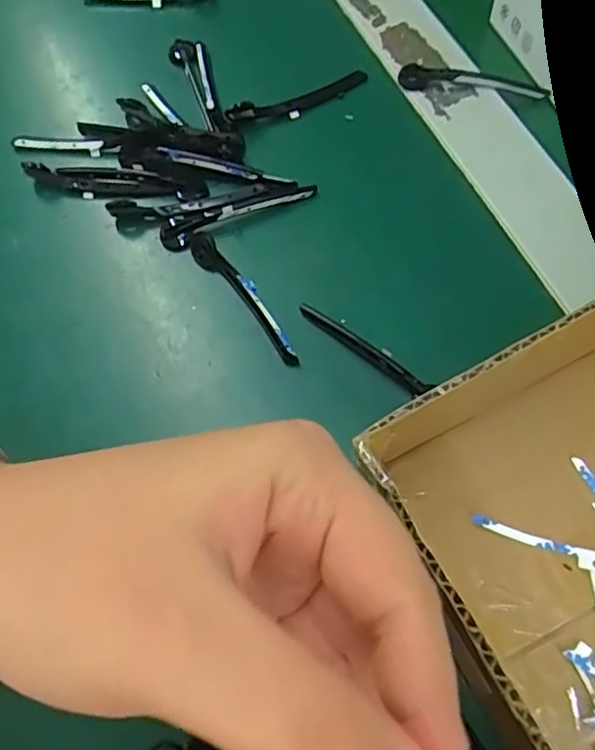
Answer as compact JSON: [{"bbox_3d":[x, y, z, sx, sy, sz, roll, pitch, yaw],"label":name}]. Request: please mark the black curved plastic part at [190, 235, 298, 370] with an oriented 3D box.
[{"bbox_3d":[-0.022,-0.034,0.264,0.012,0.008,0.073,-38,70,-11],"label":"black curved plastic part"}]

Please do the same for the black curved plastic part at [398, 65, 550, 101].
[{"bbox_3d":[0.088,-0.146,0.305,0.073,0.008,0.013,8,68,7],"label":"black curved plastic part"}]

